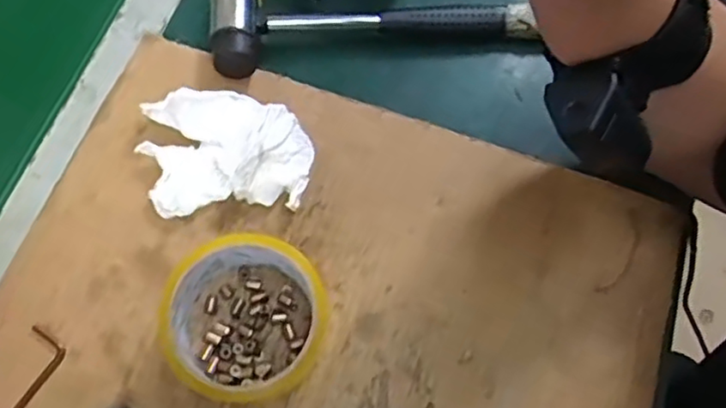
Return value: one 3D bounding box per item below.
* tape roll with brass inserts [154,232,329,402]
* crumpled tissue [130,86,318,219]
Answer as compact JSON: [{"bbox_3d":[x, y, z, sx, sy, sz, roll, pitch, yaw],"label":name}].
[{"bbox_3d":[-0.068,0.067,0.362,0.086,0.044,0.087,1,68,-3],"label":"tape roll with brass inserts"},{"bbox_3d":[-0.091,-0.036,0.410,0.110,0.027,0.081,-5,68,-5],"label":"crumpled tissue"}]

